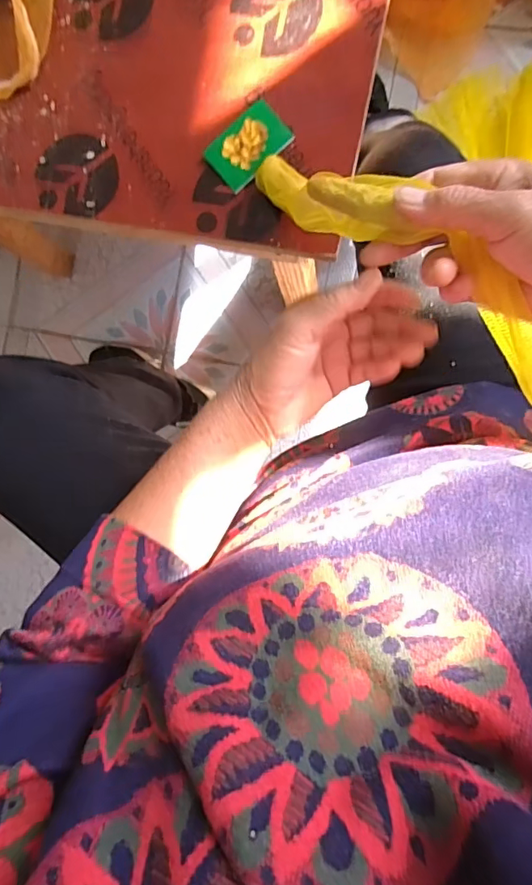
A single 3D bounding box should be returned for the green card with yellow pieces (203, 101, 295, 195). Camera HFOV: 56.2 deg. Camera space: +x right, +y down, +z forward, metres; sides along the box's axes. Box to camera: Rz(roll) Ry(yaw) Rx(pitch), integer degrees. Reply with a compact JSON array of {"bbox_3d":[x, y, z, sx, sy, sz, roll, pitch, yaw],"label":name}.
[{"bbox_3d":[-0.014,-0.229,0.386,0.061,0.004,0.041,-40,86,7],"label":"green card with yellow pieces"}]

